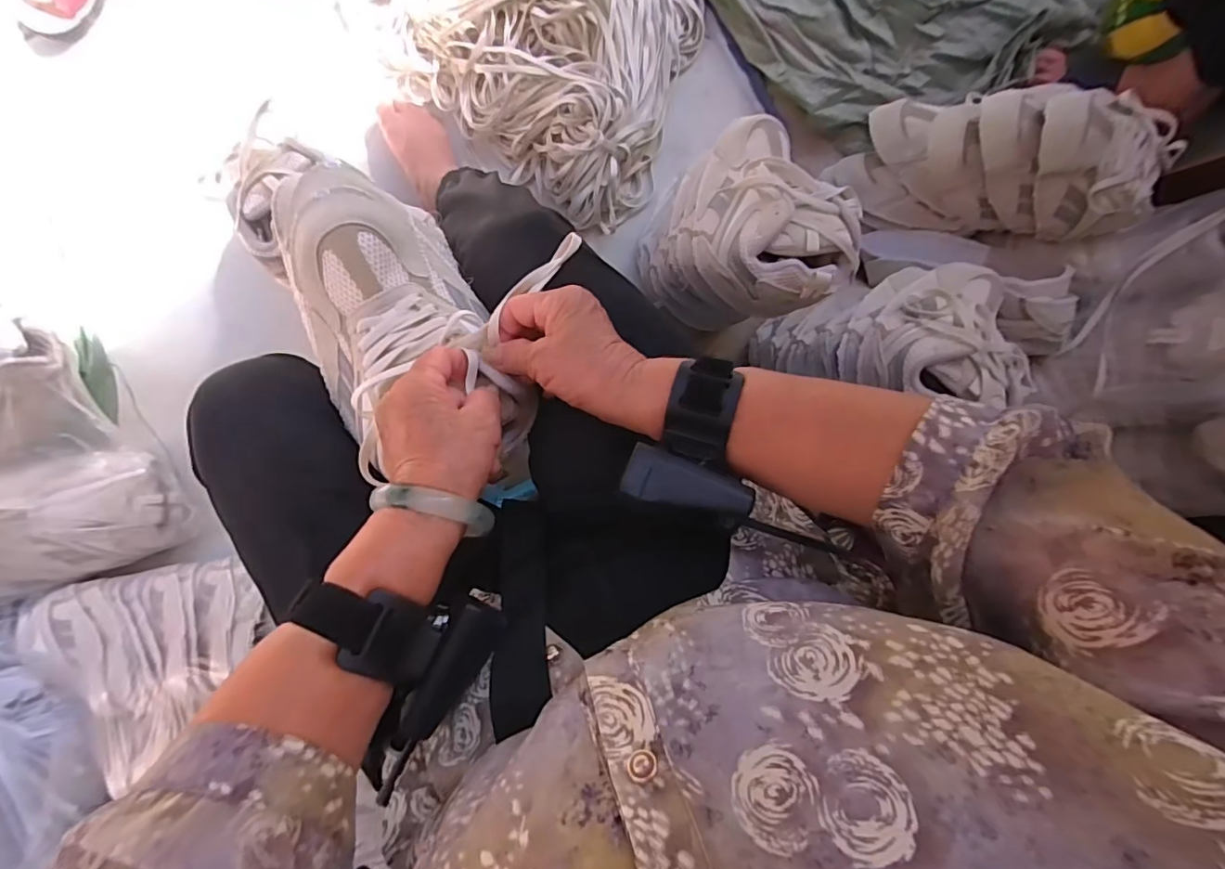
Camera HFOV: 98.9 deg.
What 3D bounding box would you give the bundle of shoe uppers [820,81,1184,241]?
[{"bbox_3d":[0.455,-0.313,0.612,0.303,0.179,0.121,14,94,-6],"label":"bundle of shoe uppers"}]

